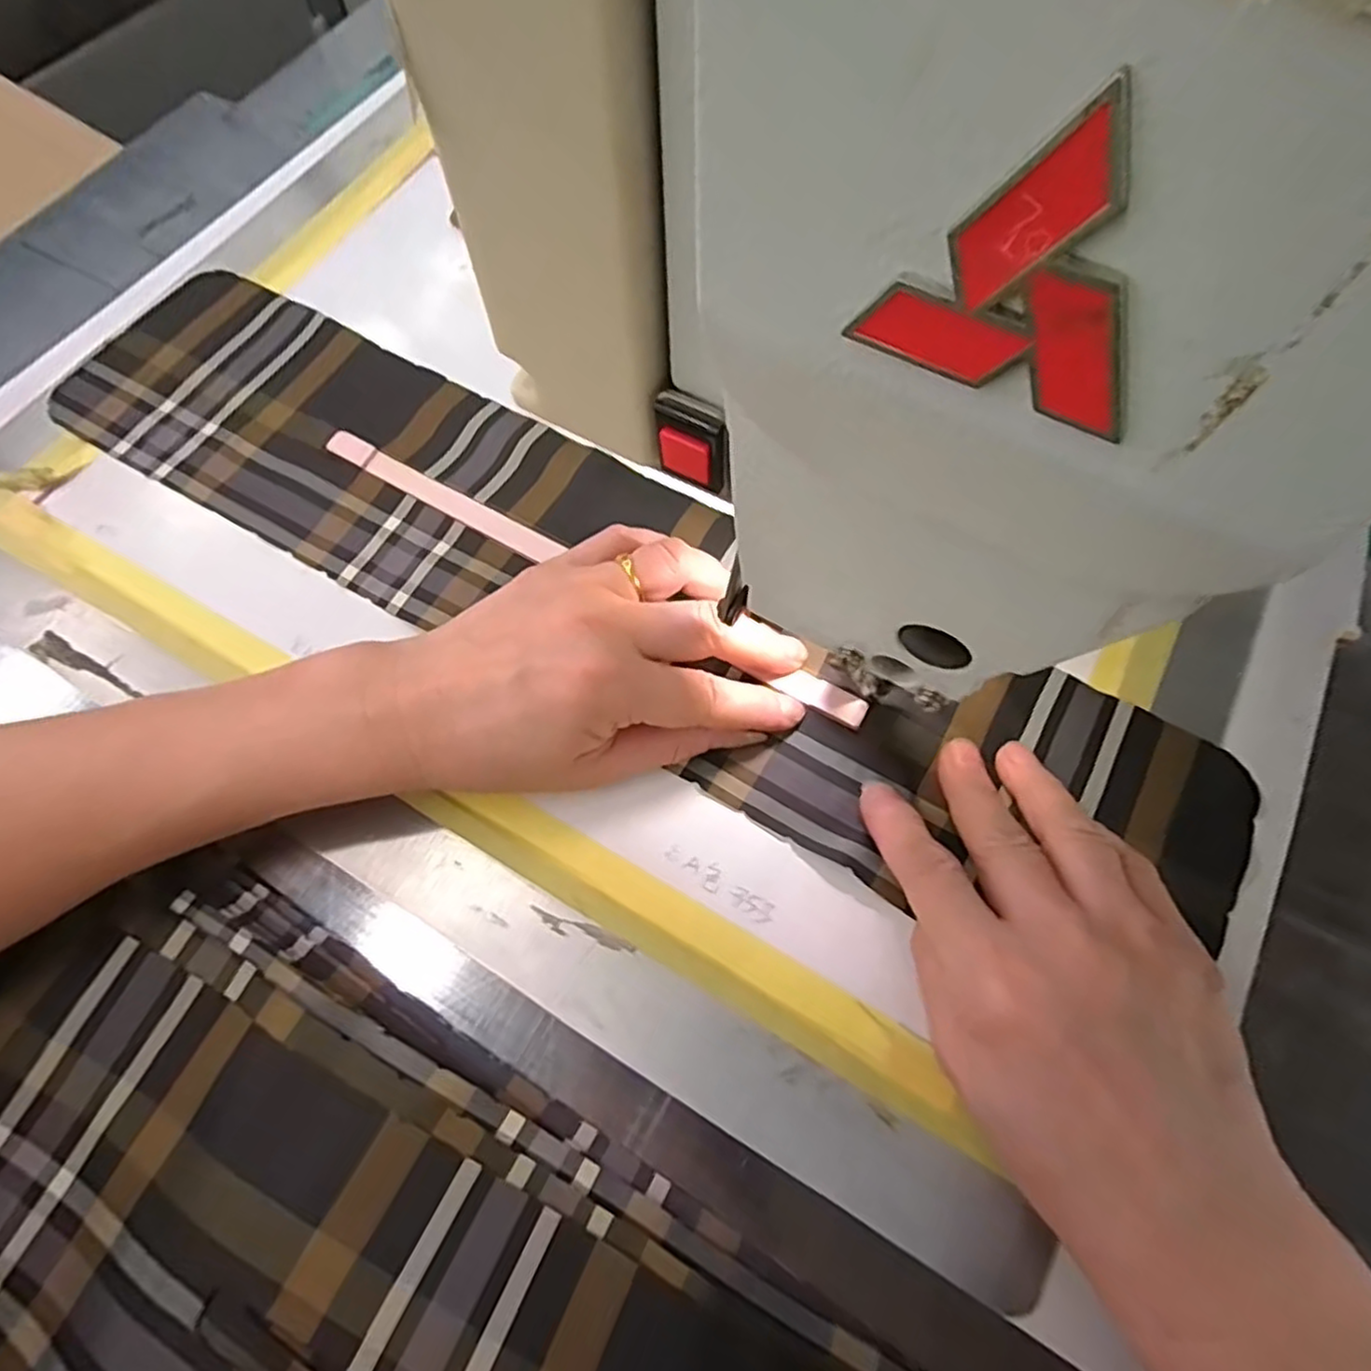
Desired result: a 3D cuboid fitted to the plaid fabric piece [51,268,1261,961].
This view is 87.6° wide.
[{"bbox_3d":[-0.045,-0.051,0.313,0.550,0.010,0.121,27,70,12],"label":"plaid fabric piece"}]

